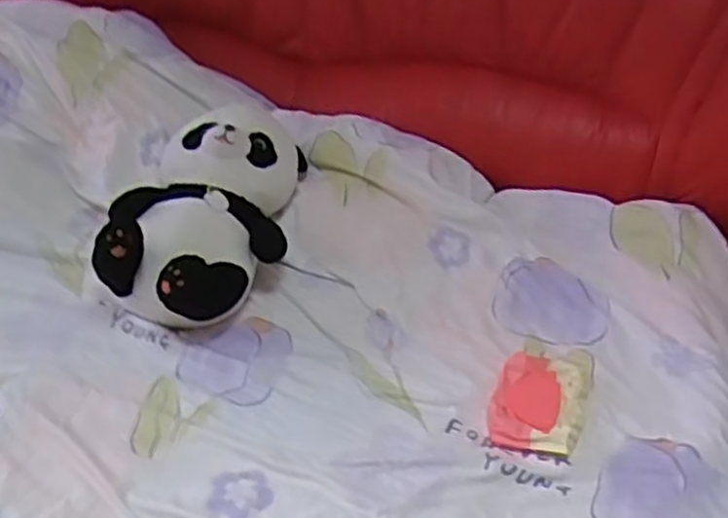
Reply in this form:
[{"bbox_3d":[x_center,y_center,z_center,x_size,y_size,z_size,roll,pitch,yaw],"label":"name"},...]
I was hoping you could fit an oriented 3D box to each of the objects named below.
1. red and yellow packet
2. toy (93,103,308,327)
[{"bbox_3d":[0.248,0.187,1.050,0.126,0.042,0.207,13,38,18],"label":"red and yellow packet"},{"bbox_3d":[-0.260,-0.087,1.242,0.244,0.169,0.460,7,38,11],"label":"toy"}]

